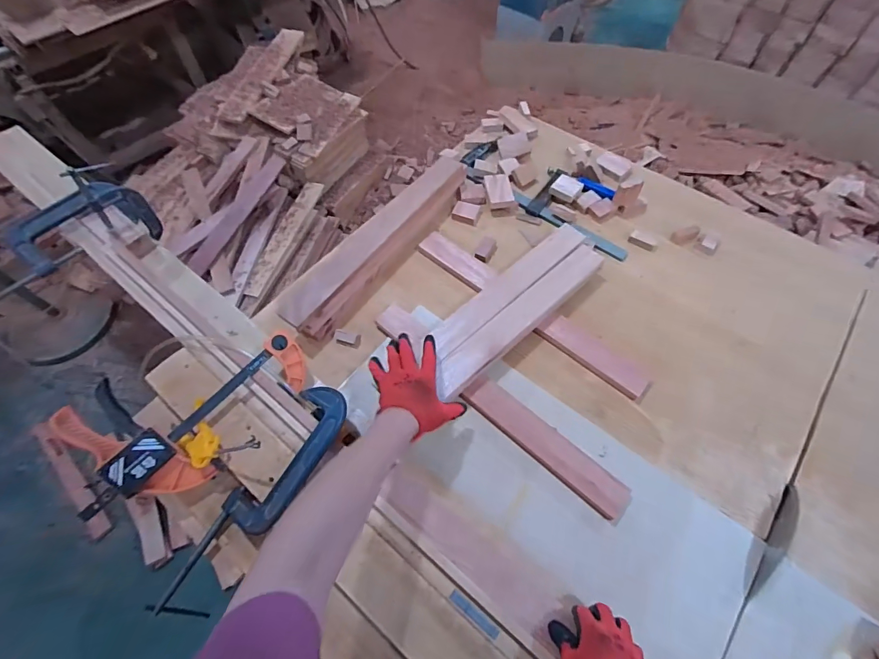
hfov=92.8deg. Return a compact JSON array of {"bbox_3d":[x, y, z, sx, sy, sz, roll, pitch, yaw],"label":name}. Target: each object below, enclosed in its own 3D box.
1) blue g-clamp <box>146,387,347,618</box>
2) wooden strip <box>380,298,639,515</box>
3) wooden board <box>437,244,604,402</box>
[{"bbox_3d":[-0.281,0.272,0.653,0.108,0.037,0.403,20,69,42],"label":"blue g-clamp"},{"bbox_3d":[0.094,0.123,0.757,0.536,0.015,0.065,38,65,20],"label":"wooden strip"},{"bbox_3d":[0.161,-0.026,0.810,0.456,0.042,0.061,-38,66,-22],"label":"wooden board"}]

